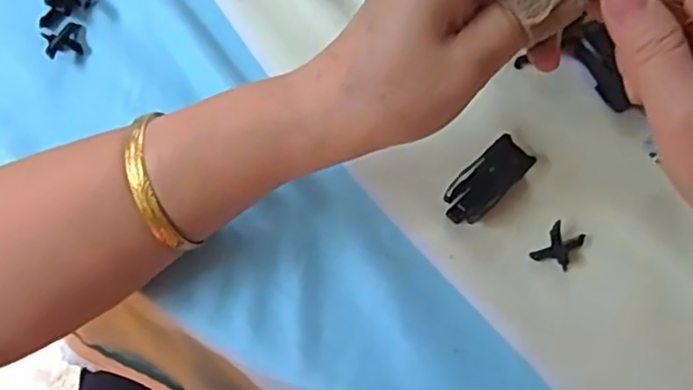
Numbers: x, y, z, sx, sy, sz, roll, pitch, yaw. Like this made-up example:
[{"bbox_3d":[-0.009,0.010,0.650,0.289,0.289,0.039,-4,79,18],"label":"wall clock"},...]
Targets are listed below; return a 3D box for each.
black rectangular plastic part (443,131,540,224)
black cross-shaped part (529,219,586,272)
[{"bbox_3d":[0.067,-0.007,0.318,0.047,0.011,0.020,-42,75,-18],"label":"black rectangular plastic part"},{"bbox_3d":[0.099,0.023,0.311,0.017,0.006,0.023,33,70,10],"label":"black cross-shaped part"}]

